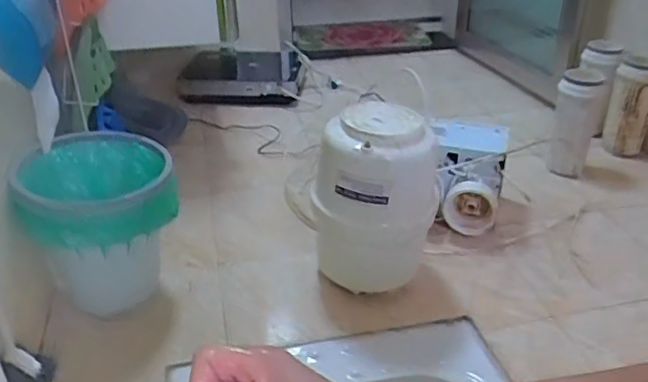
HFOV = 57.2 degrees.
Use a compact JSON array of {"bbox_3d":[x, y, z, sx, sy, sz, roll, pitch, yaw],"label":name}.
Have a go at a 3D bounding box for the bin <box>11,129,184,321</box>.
[{"bbox_3d":[-0.394,0.058,1.082,0.251,0.251,0.224,-11,31,-17],"label":"bin"}]

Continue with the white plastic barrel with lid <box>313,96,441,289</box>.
[{"bbox_3d":[0.103,0.029,1.127,0.207,0.341,0.209,8,31,16],"label":"white plastic barrel with lid"}]

